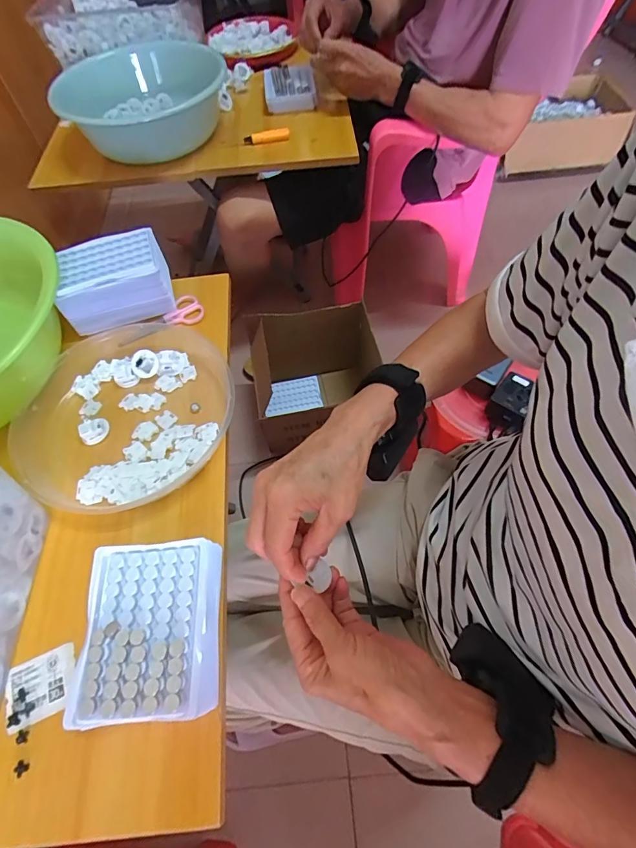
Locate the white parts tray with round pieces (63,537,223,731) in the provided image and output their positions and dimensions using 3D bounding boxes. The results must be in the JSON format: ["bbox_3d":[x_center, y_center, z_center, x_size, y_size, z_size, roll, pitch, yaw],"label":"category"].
[{"bbox_3d":[-0.133,0.169,0.354,0.107,0.047,0.129,-5,59,0],"label":"white parts tray with round pieces"}]

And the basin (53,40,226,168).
[{"bbox_3d":[-0.321,-0.617,0.811,0.281,0.111,0.332,-1,59,2],"label":"basin"}]

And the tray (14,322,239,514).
[{"bbox_3d":[-0.215,-0.012,0.478,0.229,0.043,0.247,-1,59,2],"label":"tray"}]

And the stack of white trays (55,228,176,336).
[{"bbox_3d":[-0.264,-0.188,0.559,0.133,0.071,0.091,-17,60,-7],"label":"stack of white trays"}]

